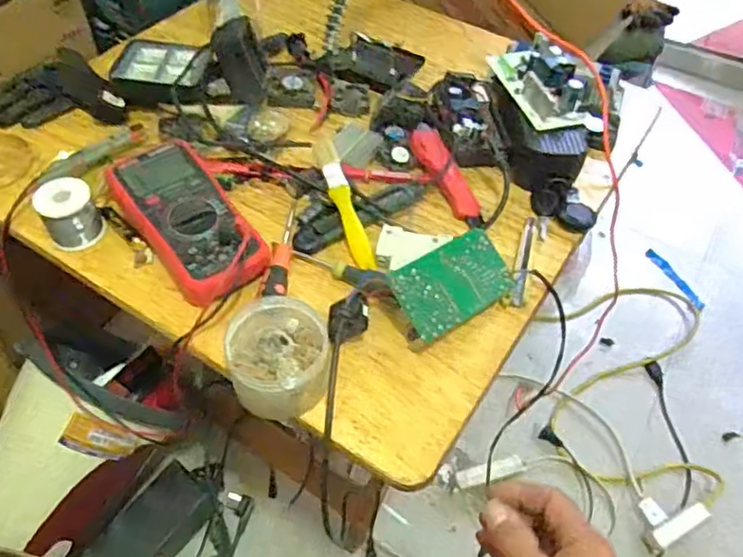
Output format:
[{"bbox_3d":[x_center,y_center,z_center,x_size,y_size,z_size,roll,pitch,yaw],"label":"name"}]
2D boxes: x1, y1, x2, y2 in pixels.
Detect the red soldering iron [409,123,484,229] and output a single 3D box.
[{"bbox_3d":[0.084,-0.115,0.695,0.030,0.018,0.138,-22,71,-19],"label":"red soldering iron"}]

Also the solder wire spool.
[{"bbox_3d":[-0.303,-0.067,0.622,0.055,0.051,0.055,-25,56,-21],"label":"solder wire spool"}]

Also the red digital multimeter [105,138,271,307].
[{"bbox_3d":[-0.182,-0.060,0.610,0.097,0.036,0.206,-27,57,-22],"label":"red digital multimeter"}]

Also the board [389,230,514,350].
[{"bbox_3d":[0.074,0.006,0.586,0.127,0.023,0.071,-28,84,-29],"label":"board"}]

